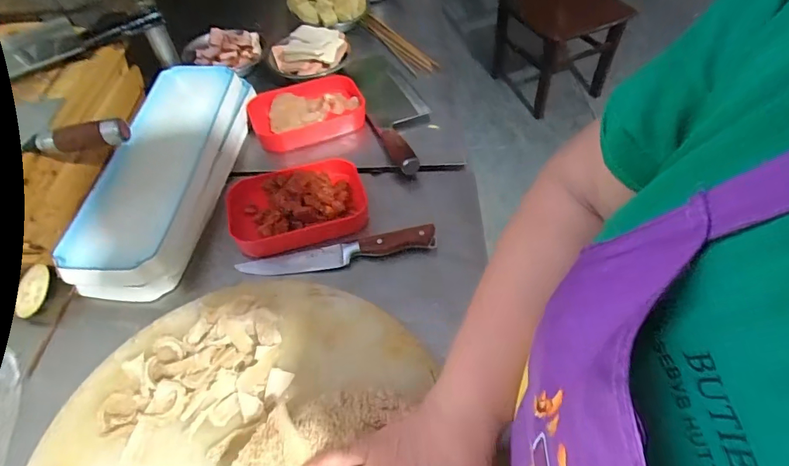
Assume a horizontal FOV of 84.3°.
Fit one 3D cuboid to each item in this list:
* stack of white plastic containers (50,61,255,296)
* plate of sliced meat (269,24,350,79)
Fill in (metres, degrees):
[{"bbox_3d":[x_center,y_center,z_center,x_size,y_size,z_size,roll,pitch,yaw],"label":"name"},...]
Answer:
[{"bbox_3d":[-0.326,-0.099,0.647,0.129,0.093,0.412,-1,52,2],"label":"stack of white plastic containers"},{"bbox_3d":[-0.163,-0.337,0.808,0.147,0.043,0.122,3,52,4],"label":"plate of sliced meat"}]

